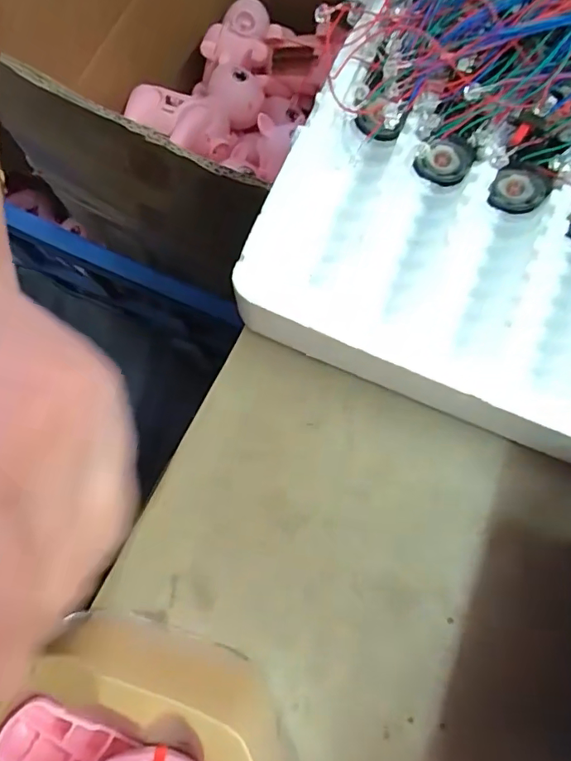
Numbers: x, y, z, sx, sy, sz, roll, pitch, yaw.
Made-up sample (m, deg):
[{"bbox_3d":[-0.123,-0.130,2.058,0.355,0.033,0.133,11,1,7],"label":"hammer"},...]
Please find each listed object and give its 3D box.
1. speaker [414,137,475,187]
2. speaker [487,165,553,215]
[{"bbox_3d":[0.068,-0.094,0.219,0.022,0.023,0.006,16,77,4],"label":"speaker"},{"bbox_3d":[0.099,-0.081,0.217,0.022,0.024,0.006,24,78,5],"label":"speaker"}]

